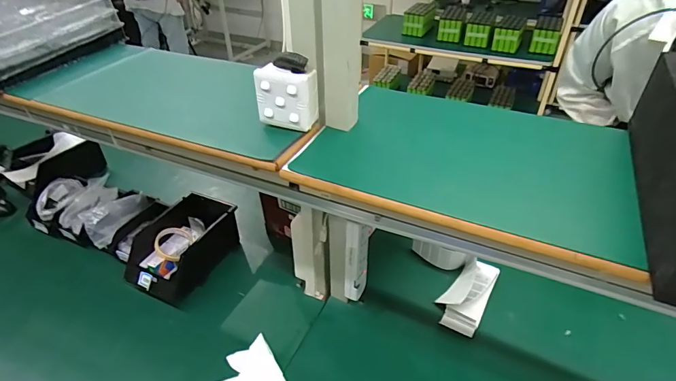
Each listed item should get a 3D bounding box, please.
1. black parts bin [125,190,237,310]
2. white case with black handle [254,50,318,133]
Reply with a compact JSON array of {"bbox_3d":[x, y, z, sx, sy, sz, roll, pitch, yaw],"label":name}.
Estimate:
[{"bbox_3d":[-0.374,0.135,0.984,0.169,0.107,0.264,14,40,17],"label":"black parts bin"},{"bbox_3d":[-0.078,-0.149,0.609,0.087,0.103,0.047,11,40,16],"label":"white case with black handle"}]

